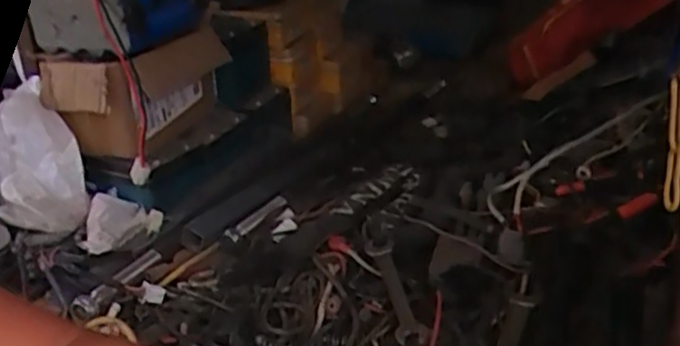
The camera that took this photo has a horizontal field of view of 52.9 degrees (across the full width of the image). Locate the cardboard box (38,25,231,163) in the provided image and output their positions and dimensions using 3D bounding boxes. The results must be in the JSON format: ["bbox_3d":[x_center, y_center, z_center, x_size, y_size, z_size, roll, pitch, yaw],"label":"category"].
[{"bbox_3d":[-0.231,-0.094,0.816,0.103,0.120,0.207,8,27,19],"label":"cardboard box"}]

